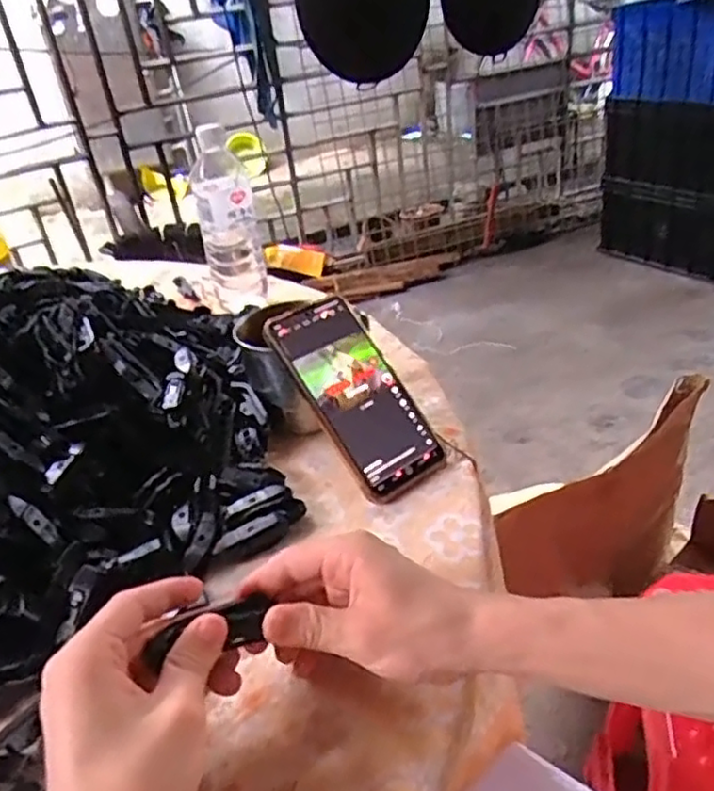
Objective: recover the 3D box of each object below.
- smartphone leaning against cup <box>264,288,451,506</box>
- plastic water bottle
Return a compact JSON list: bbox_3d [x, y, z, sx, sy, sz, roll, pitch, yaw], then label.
[{"bbox_3d":[0.000,-0.001,0.531,0.079,0.009,0.171,-30,81,-29],"label":"smartphone leaning against cup"},{"bbox_3d":[-0.155,-0.205,0.799,0.070,0.208,0.064,-13,35,-8],"label":"plastic water bottle"}]

